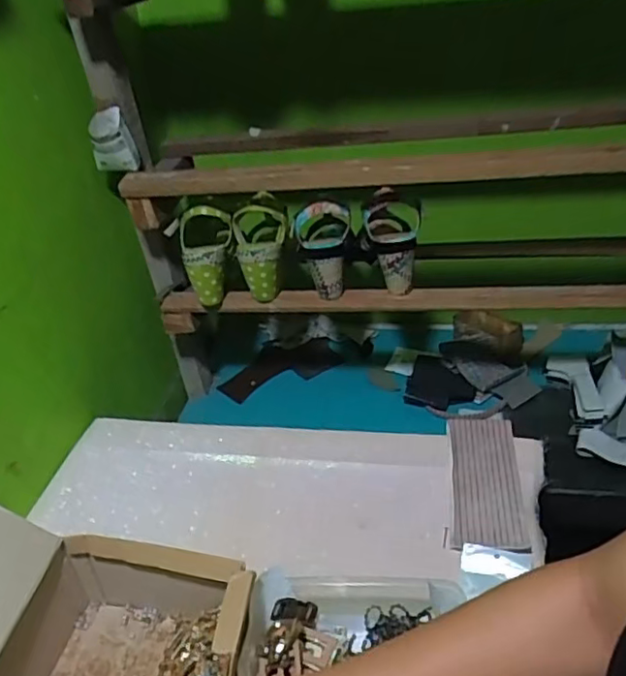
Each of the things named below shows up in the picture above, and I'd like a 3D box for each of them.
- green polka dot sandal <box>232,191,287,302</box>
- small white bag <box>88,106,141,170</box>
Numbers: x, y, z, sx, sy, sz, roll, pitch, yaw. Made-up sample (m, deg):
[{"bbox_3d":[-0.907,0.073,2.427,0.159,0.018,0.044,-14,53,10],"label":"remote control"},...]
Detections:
[{"bbox_3d":[-0.079,-0.124,0.861,0.078,0.141,0.071,1,4,10],"label":"green polka dot sandal"},{"bbox_3d":[-0.276,-0.269,0.823,0.059,0.077,0.041,-16,34,-12],"label":"small white bag"}]

